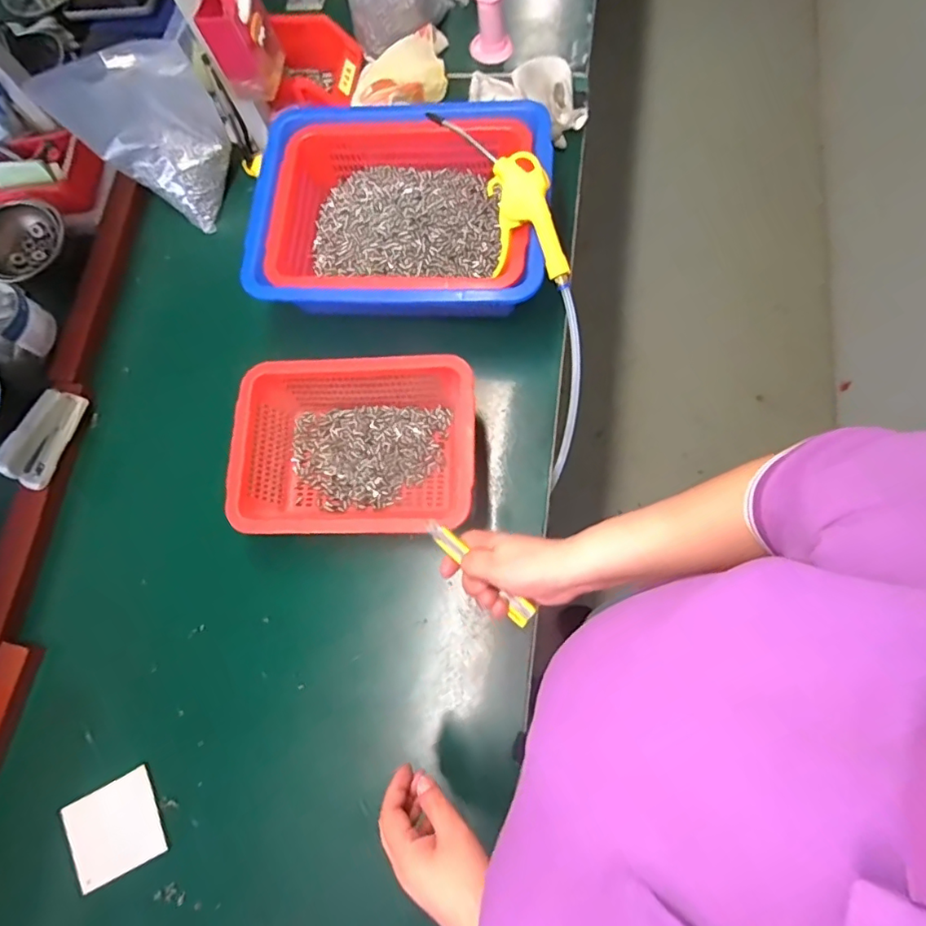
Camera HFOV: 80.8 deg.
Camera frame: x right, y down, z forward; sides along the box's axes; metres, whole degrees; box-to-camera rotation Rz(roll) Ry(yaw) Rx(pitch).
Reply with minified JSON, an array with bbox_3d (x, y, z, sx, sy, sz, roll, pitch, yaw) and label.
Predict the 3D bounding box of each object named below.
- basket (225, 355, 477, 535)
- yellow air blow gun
[{"bbox_3d":[-0.116,-0.010,0.615,0.267,0.085,0.196,0,75,6],"label":"basket"},{"bbox_3d":[0.049,-0.287,0.596,0.080,0.079,0.229,-21,74,0],"label":"yellow air blow gun"}]

